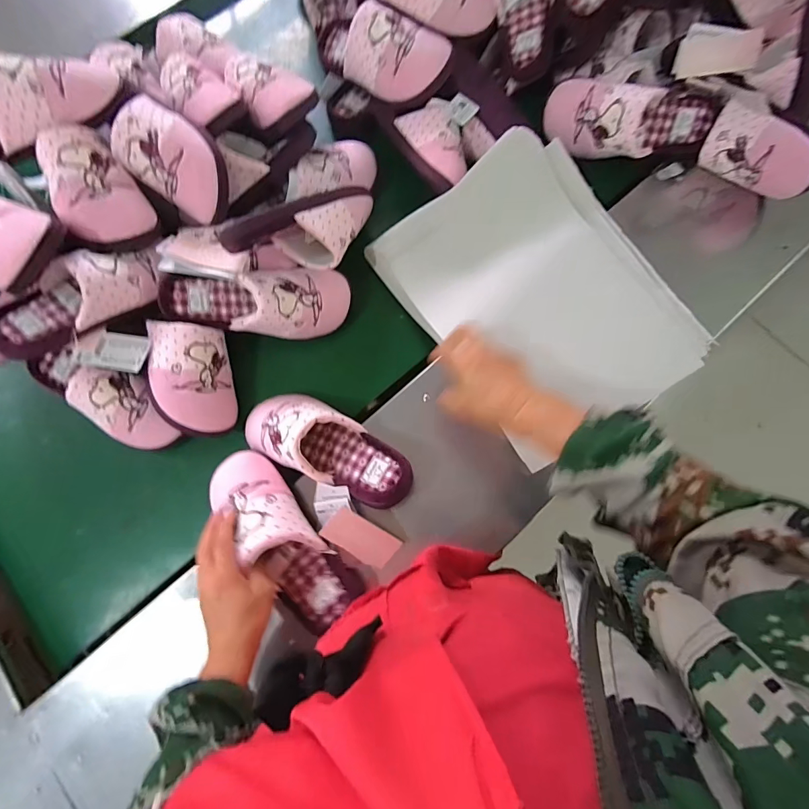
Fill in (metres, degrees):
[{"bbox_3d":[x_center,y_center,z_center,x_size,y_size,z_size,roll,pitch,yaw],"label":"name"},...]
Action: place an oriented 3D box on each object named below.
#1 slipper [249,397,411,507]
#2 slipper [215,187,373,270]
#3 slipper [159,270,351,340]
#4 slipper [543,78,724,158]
[{"bbox_3d":[-0.112,0.046,0.499,0.251,0.069,0.089,21,68,23],"label":"slipper"},{"bbox_3d":[-0.124,-0.218,0.527,0.215,0.088,0.075,-25,79,-26],"label":"slipper"},{"bbox_3d":[-0.194,-0.134,0.536,0.236,0.081,0.086,-9,79,-2],"label":"slipper"},{"bbox_3d":[0.320,-0.409,0.580,0.226,0.069,0.086,9,79,2],"label":"slipper"}]

